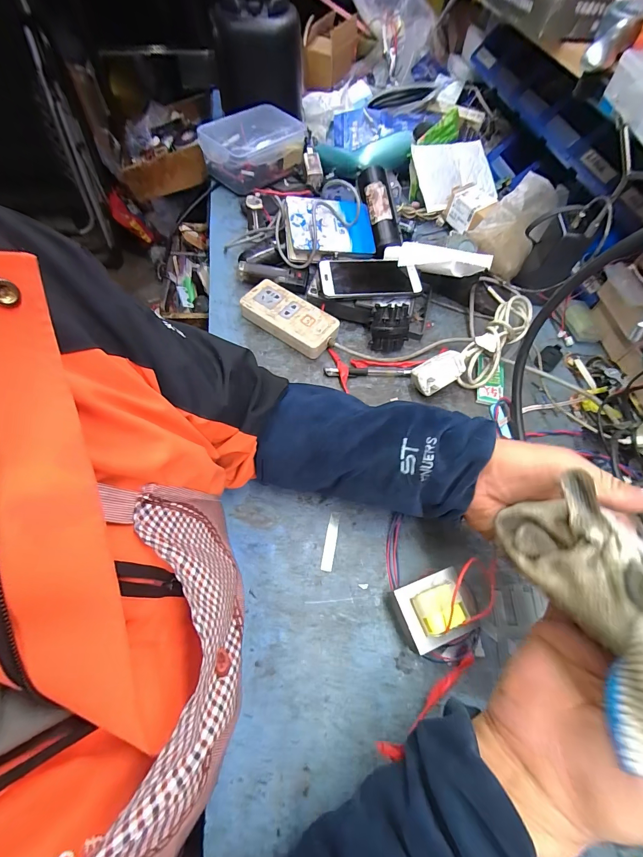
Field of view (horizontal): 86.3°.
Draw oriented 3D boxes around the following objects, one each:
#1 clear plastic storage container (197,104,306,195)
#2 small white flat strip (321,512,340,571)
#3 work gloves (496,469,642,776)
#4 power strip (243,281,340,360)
[{"bbox_3d":[-0.137,-0.571,0.707,0.203,0.084,0.134,-36,69,-20],"label":"clear plastic storage container"},{"bbox_3d":[0.010,0.127,0.390,0.013,0.004,0.065,10,61,2],"label":"small white flat strip"},{"bbox_3d":[0.170,0.104,0.182,0.079,0.066,0.166,-8,33,-8],"label":"work gloves"},{"bbox_3d":[-0.047,-0.168,0.530,0.152,0.033,0.068,34,65,14],"label":"power strip"}]

